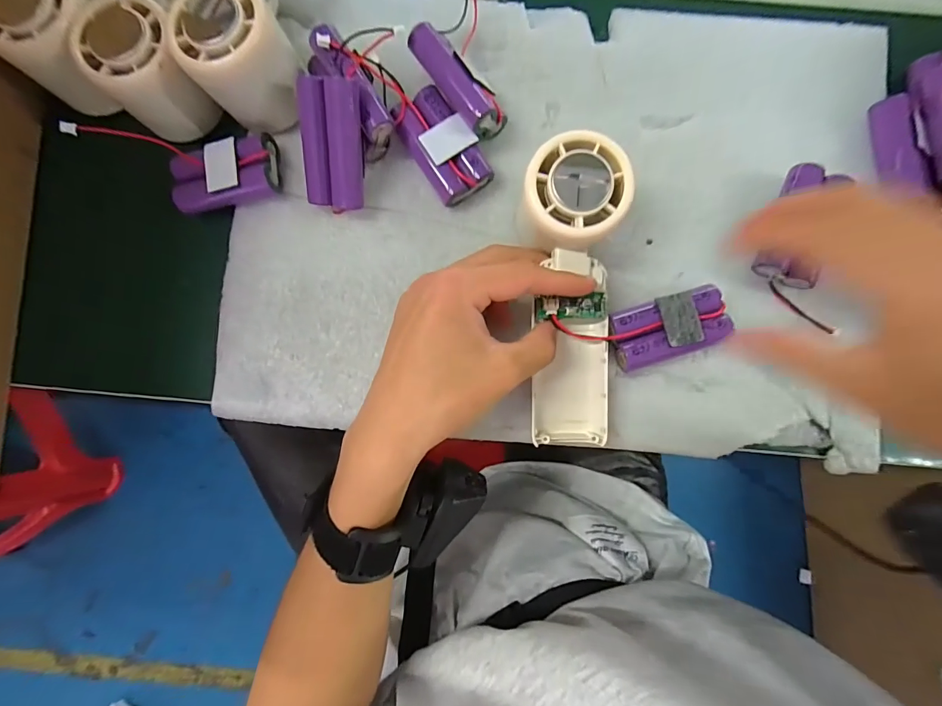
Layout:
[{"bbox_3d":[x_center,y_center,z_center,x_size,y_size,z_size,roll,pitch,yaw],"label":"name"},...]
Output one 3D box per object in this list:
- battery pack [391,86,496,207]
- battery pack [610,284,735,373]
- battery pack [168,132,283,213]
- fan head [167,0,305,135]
[{"bbox_3d":[-0.018,-0.126,0.258,0.035,0.020,0.065,-34,89,-2],"label":"battery pack"},{"bbox_3d":[0.115,-0.015,0.249,0.066,0.022,0.035,-19,89,-1],"label":"battery pack"},{"bbox_3d":[-0.147,-0.107,0.255,0.060,0.018,0.039,-10,88,-1],"label":"battery pack"},{"bbox_3d":[-0.129,-0.166,0.240,0.051,0.049,0.057,-38,89,-2],"label":"fan head"}]

